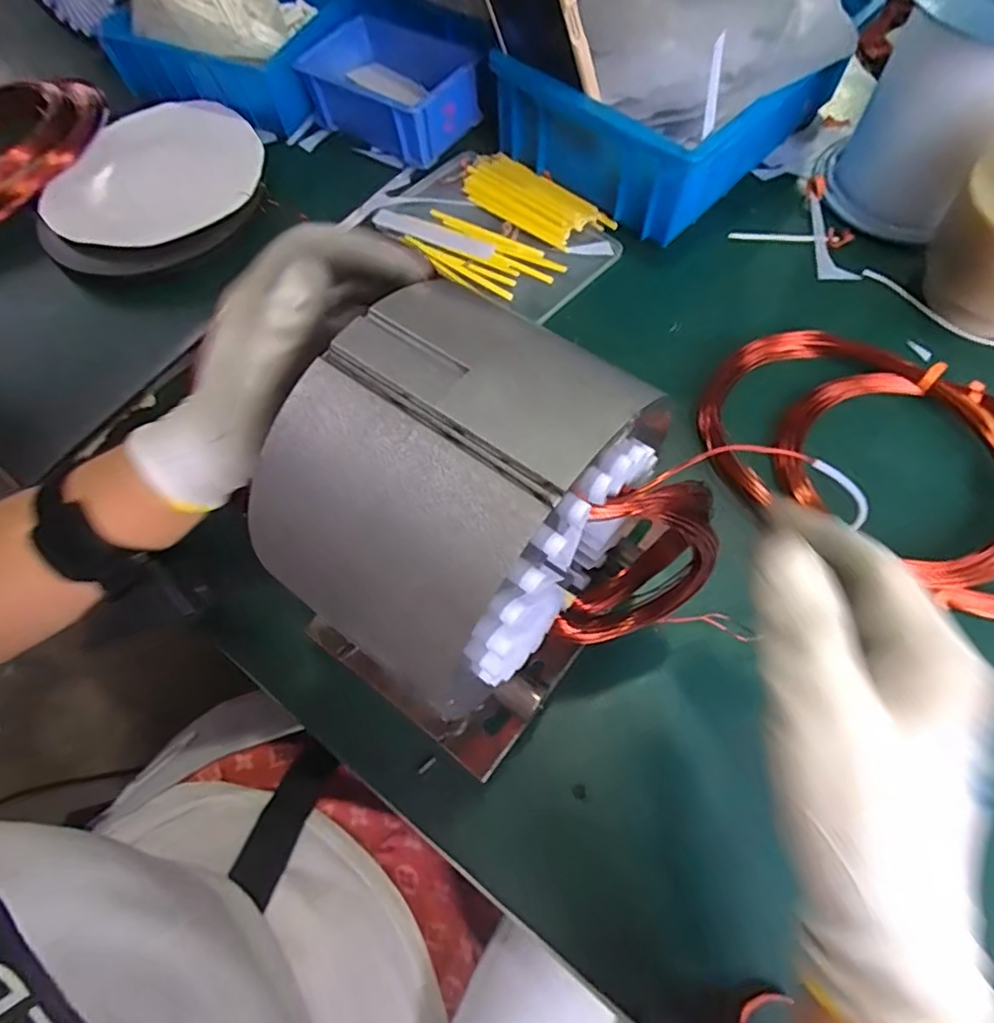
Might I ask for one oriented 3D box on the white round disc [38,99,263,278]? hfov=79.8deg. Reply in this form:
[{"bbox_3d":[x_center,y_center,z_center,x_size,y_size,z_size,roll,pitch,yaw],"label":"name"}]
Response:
[{"bbox_3d":[-0.303,-0.288,0.520,0.187,0.037,0.203,-1,65,3],"label":"white round disc"}]

